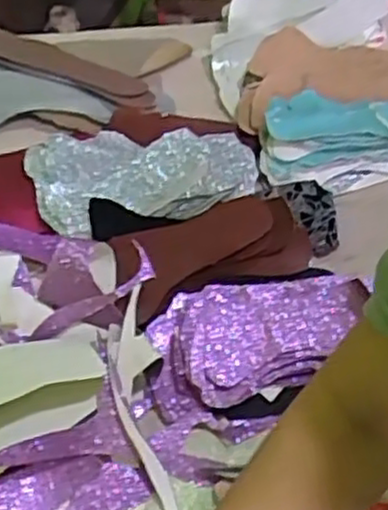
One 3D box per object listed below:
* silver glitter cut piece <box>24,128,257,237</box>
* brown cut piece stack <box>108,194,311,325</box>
[{"bbox_3d":[-0.047,-0.087,0.754,0.219,0.028,0.121,-8,60,-10],"label":"silver glitter cut piece"},{"bbox_3d":[0.014,-0.003,0.684,0.174,0.038,0.082,-21,50,-13],"label":"brown cut piece stack"}]

